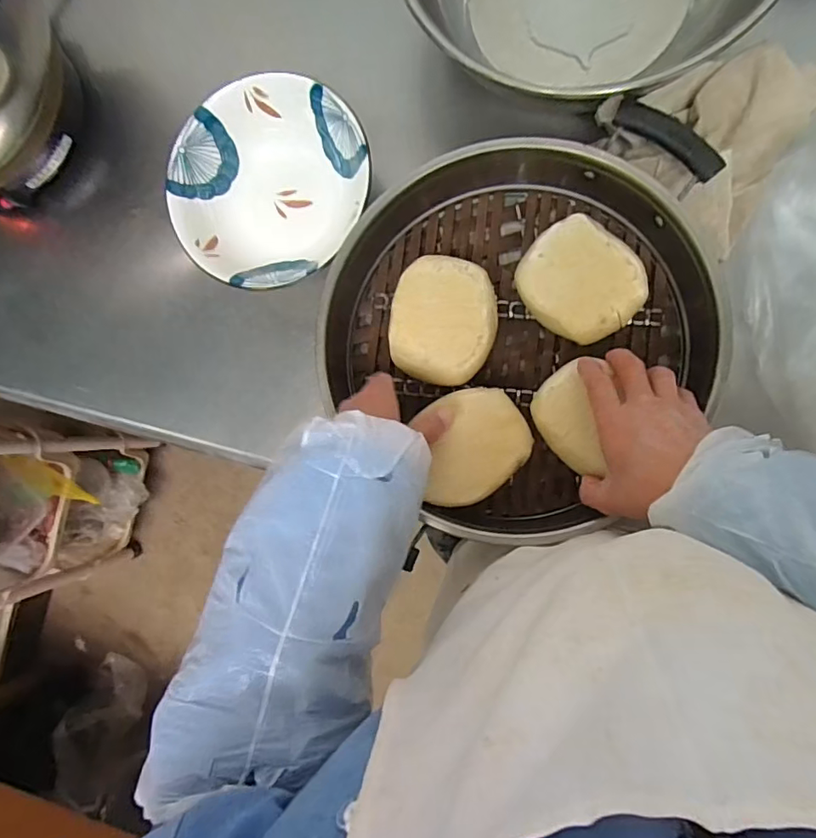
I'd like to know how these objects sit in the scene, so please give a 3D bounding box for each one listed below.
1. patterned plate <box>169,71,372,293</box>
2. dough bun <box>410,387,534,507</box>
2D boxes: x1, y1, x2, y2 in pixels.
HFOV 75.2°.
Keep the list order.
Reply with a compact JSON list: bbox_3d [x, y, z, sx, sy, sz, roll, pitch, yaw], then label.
[{"bbox_3d":[-0.130,-0.226,0.534,0.192,0.074,0.191,0,88,9],"label":"patterned plate"},{"bbox_3d":[0.055,0.020,0.453,0.096,0.025,0.090,0,88,9],"label":"dough bun"}]

